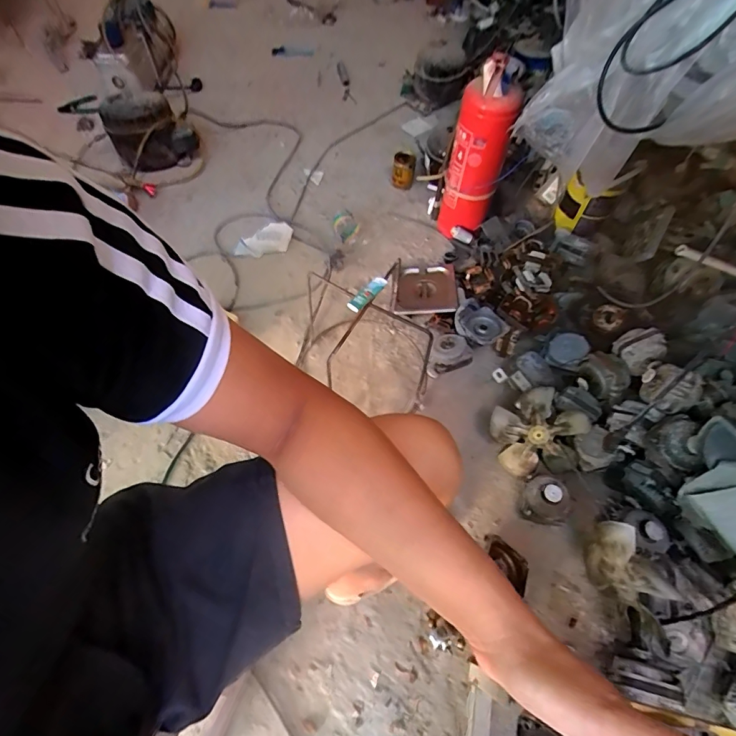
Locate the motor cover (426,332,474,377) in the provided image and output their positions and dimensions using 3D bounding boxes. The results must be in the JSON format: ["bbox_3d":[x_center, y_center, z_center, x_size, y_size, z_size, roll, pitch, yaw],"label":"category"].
[{"bbox_3d":[0.182,-0.033,0.978,0.102,0.039,0.090,-9,61,12],"label":"motor cover"}]

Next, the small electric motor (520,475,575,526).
[{"bbox_3d":[0.333,0.247,0.811,0.087,0.083,0.082,1,59,-2],"label":"small electric motor"}]

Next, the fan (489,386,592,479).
[{"bbox_3d":[0.326,0.131,0.839,0.174,0.028,0.173,3,102,14],"label":"fan"}]

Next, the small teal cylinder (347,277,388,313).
[{"bbox_3d":[-0.001,-0.126,0.742,0.025,0.022,0.077,37,63,18],"label":"small teal cylinder"}]

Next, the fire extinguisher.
[{"bbox_3d":[0.251,-0.486,1.022,0.123,0.440,0.111,16,60,7],"label":"fire extinguisher"}]

